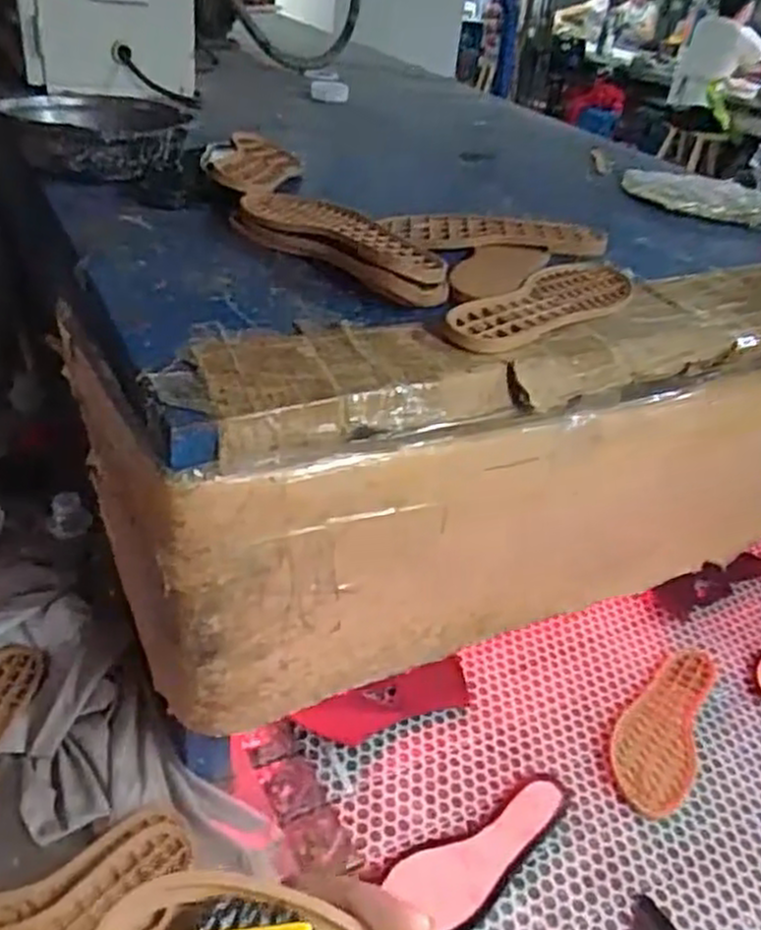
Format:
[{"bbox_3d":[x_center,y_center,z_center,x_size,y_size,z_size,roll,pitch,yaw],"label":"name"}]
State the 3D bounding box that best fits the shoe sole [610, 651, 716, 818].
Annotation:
[{"bbox_3d":[0.320,0.290,0.870,0.083,0.009,0.238,23,38,21],"label":"shoe sole"}]

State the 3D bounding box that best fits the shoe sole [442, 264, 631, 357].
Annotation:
[{"bbox_3d":[0.151,-0.147,0.685,0.082,0.013,0.257,29,40,27],"label":"shoe sole"}]

